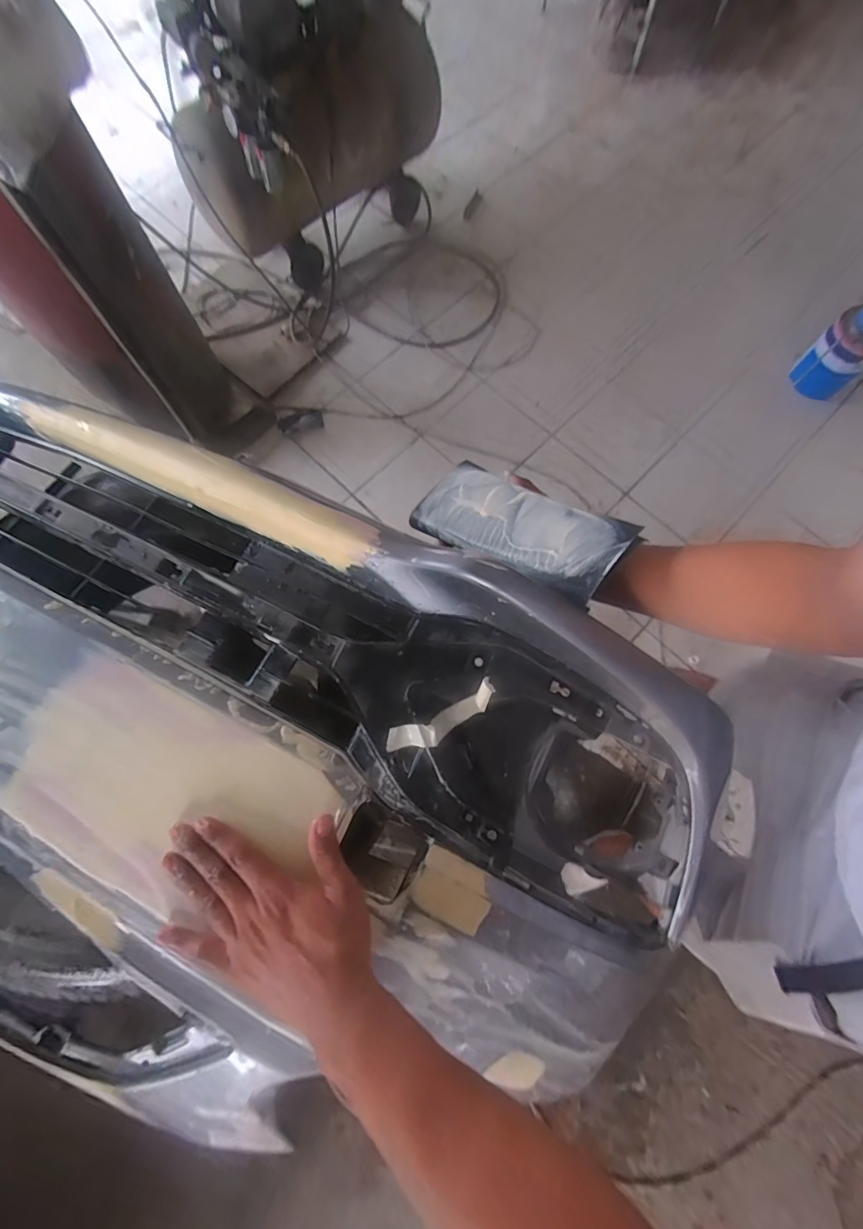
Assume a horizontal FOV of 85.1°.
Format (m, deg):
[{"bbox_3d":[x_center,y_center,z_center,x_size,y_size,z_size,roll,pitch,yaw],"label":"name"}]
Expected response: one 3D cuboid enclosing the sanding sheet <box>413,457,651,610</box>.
[{"bbox_3d":[0.086,-0.097,0.496,0.231,0.014,0.104,33,76,33],"label":"sanding sheet"}]

